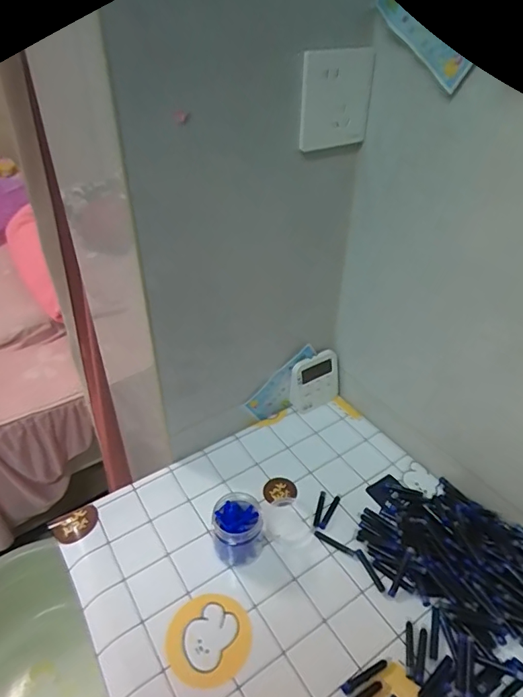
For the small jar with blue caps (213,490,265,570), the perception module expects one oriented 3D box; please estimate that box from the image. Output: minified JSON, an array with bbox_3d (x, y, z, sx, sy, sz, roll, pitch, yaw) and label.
[{"bbox_3d":[-0.024,0.188,0.484,0.051,0.052,0.055,1,38,-1],"label":"small jar with blue caps"}]

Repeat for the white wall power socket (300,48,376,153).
[{"bbox_3d":[0.074,-0.245,0.461,0.083,0.087,0.004,-17,35,-28],"label":"white wall power socket"}]

